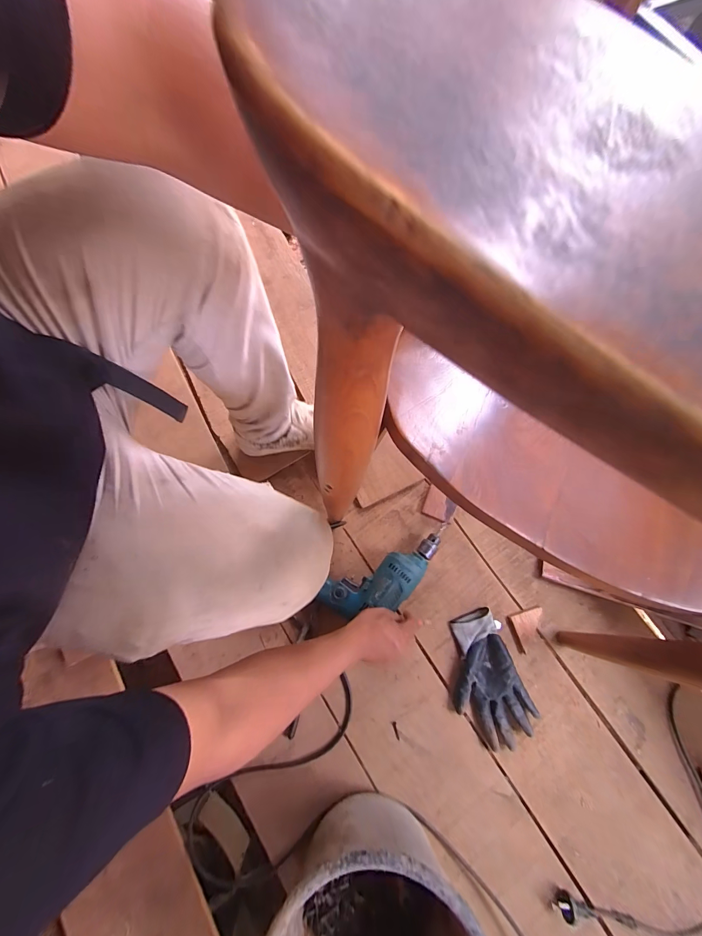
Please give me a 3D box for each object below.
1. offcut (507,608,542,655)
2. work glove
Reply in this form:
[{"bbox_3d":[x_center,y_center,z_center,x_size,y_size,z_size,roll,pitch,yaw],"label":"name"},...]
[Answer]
[{"bbox_3d":[0.340,0.309,0.657,0.068,0.011,0.067,-15,77,-5],"label":"offcut"},{"bbox_3d":[0.245,0.385,0.627,0.127,0.027,0.216,-17,77,-5],"label":"work glove"}]

